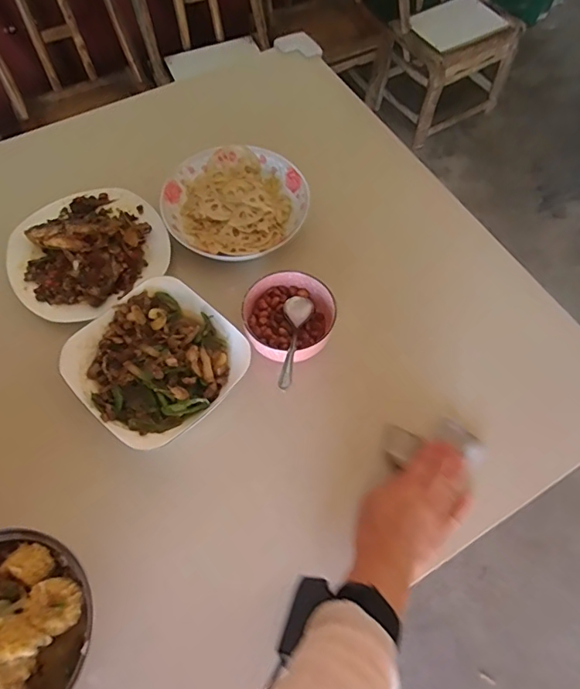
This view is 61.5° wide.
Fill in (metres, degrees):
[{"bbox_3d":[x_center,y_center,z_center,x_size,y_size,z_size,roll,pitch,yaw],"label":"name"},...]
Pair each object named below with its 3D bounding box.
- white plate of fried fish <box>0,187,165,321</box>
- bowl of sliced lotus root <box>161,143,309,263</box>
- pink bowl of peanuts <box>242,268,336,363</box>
[{"bbox_3d":[-0.260,-0.129,0.619,0.189,0.059,0.184,1,63,-2],"label":"white plate of fried fish"},{"bbox_3d":[-0.073,-0.192,0.657,0.180,0.025,0.184,26,65,11],"label":"bowl of sliced lotus root"},{"bbox_3d":[-0.002,-0.031,0.565,0.098,0.048,0.117,14,63,5],"label":"pink bowl of peanuts"}]

